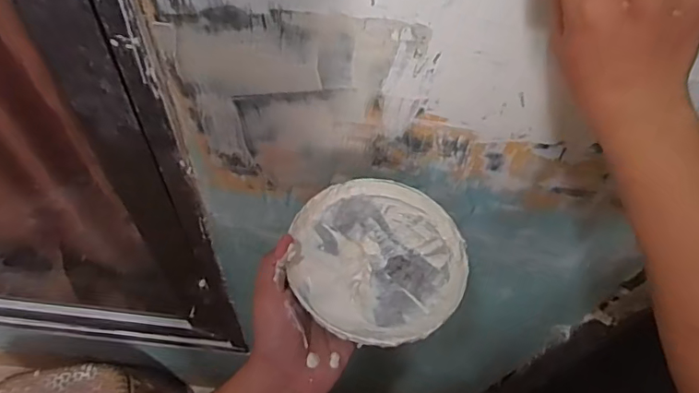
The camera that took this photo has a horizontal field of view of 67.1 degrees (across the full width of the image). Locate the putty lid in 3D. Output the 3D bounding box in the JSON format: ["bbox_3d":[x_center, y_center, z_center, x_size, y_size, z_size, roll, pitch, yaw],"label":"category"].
[{"bbox_3d":[0.023,0.051,0.449,0.149,0.015,0.143,2,57,-3],"label":"putty lid"}]

